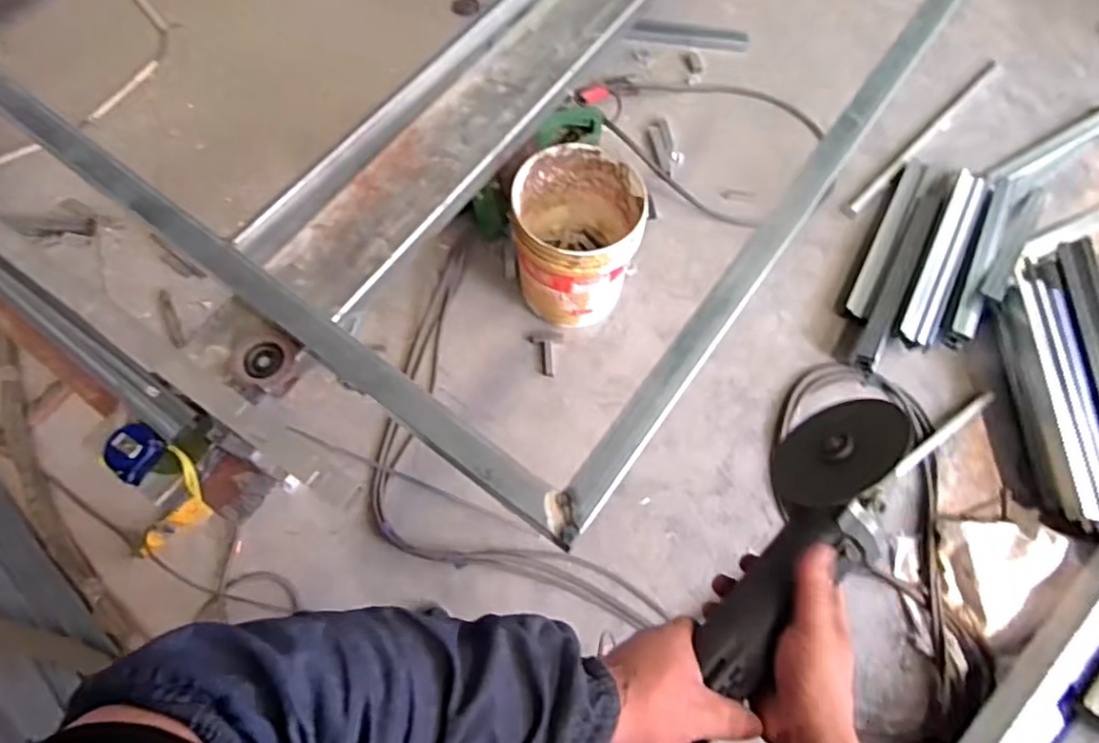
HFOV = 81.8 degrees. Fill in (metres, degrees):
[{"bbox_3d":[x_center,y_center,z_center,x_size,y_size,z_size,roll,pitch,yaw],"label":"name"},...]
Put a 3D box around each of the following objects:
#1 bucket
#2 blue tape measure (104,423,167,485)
[{"bbox_3d":[0.062,-0.317,1.582,0.291,0.324,0.323,6,68,1],"label":"bucket"},{"bbox_3d":[-0.547,0.105,0.834,0.072,0.035,0.066,32,71,11],"label":"blue tape measure"}]

